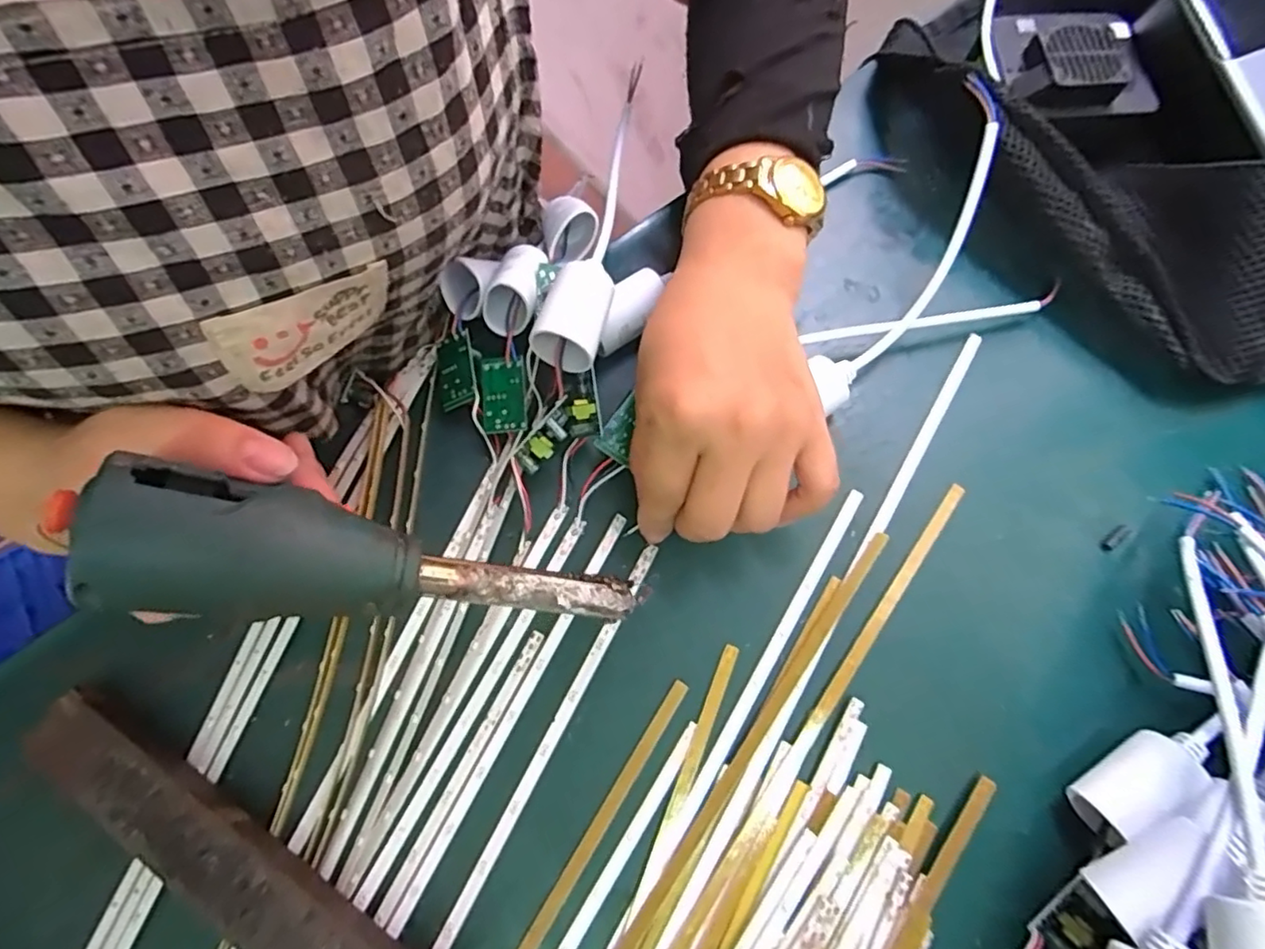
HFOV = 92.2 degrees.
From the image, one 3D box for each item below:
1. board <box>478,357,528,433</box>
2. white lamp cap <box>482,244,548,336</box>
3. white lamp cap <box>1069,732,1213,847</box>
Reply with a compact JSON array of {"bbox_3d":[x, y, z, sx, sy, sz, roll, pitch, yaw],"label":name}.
[{"bbox_3d":[-0.064,-0.039,0.296,0.021,0.007,0.036,-6,72,0],"label":"board"},{"bbox_3d":[-0.058,-0.092,0.302,0.026,0.023,0.041,13,73,6],"label":"white lamp cap"},{"bbox_3d":[0.199,0.122,0.242,0.043,0.031,0.025,-39,75,-10],"label":"white lamp cap"}]

